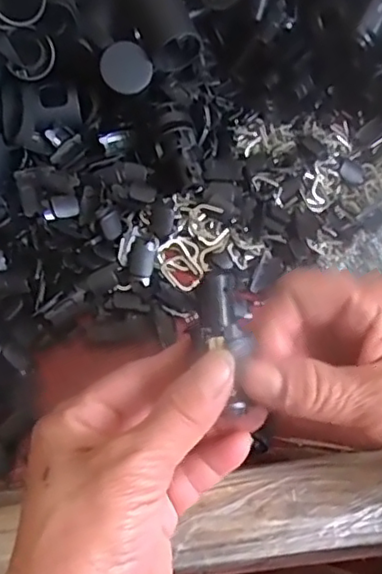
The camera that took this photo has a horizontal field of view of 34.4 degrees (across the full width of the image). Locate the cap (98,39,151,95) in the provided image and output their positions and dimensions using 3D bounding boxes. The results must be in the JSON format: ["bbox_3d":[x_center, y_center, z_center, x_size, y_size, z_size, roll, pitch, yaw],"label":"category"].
[{"bbox_3d":[-0.038,-0.129,0.362,0.028,0.004,0.030,0,91,-8],"label":"cap"}]

